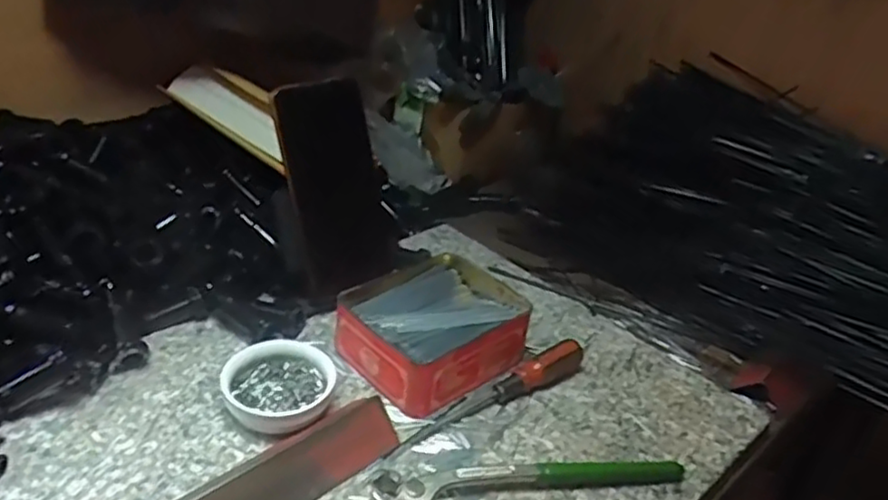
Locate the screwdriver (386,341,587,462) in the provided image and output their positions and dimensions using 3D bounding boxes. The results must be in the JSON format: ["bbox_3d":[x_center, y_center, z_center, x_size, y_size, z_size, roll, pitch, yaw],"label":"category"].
[{"bbox_3d":[0.034,0.099,0.492,0.170,0.025,0.020,-15,37,-33],"label":"screwdriver"}]

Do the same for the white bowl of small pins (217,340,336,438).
[{"bbox_3d":[-0.109,0.093,0.467,0.070,0.029,0.070,6,30,-3],"label":"white bowl of small pins"}]

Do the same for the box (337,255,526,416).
[{"bbox_3d":[-0.009,0.059,0.530,0.111,0.045,0.127,31,38,35],"label":"box"}]

